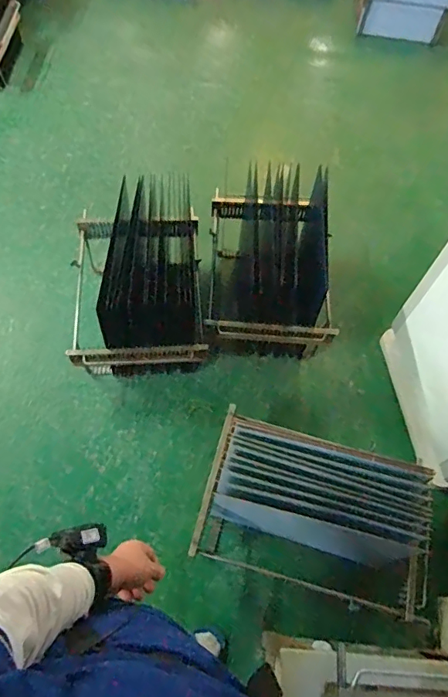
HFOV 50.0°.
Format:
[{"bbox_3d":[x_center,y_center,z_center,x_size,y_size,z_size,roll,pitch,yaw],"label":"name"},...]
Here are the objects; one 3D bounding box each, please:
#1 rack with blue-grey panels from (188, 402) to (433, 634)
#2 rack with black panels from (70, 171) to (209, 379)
[{"bbox_3d":[0.237,0.444,1.280,0.586,0.265,0.358,18,63,4],"label":"rack with blue-grey panels"},{"bbox_3d":[-0.273,-0.210,1.544,0.403,0.441,0.554,-3,63,-7],"label":"rack with black panels"}]

